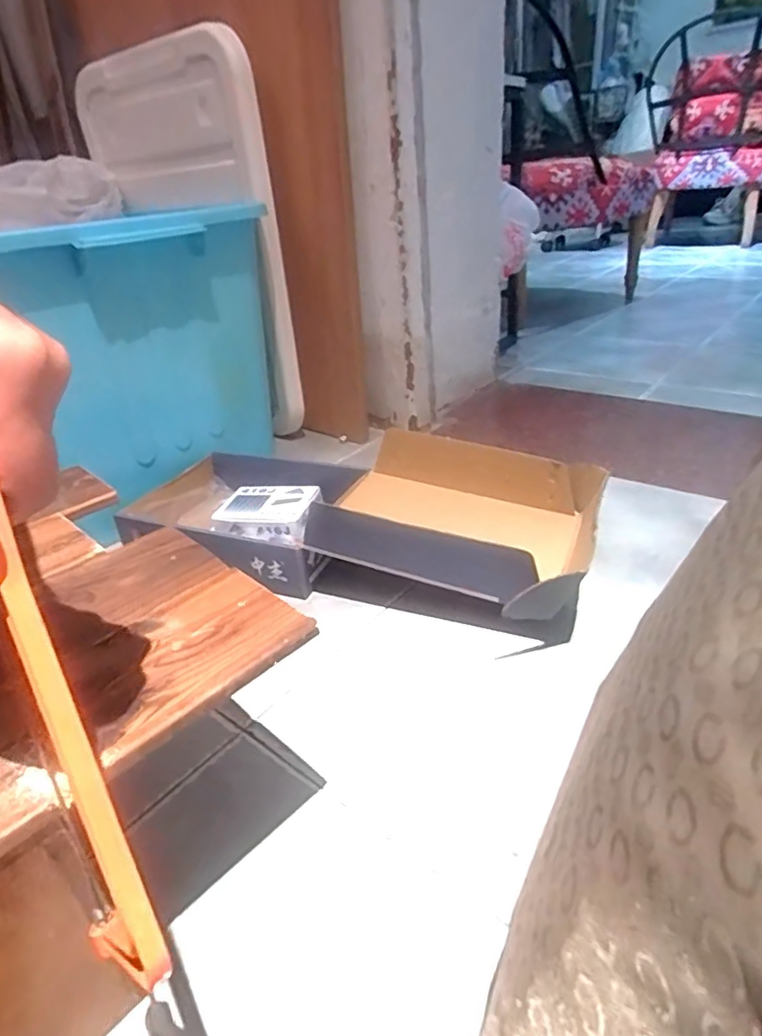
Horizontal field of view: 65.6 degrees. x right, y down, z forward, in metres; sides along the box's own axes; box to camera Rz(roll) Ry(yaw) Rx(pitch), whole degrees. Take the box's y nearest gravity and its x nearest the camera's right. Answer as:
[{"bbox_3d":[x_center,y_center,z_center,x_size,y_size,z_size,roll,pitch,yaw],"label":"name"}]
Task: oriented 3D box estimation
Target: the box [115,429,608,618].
[{"bbox_3d":[-0.041,-0.007,0.689,0.544,0.101,0.217,9,33,24],"label":"box"}]

